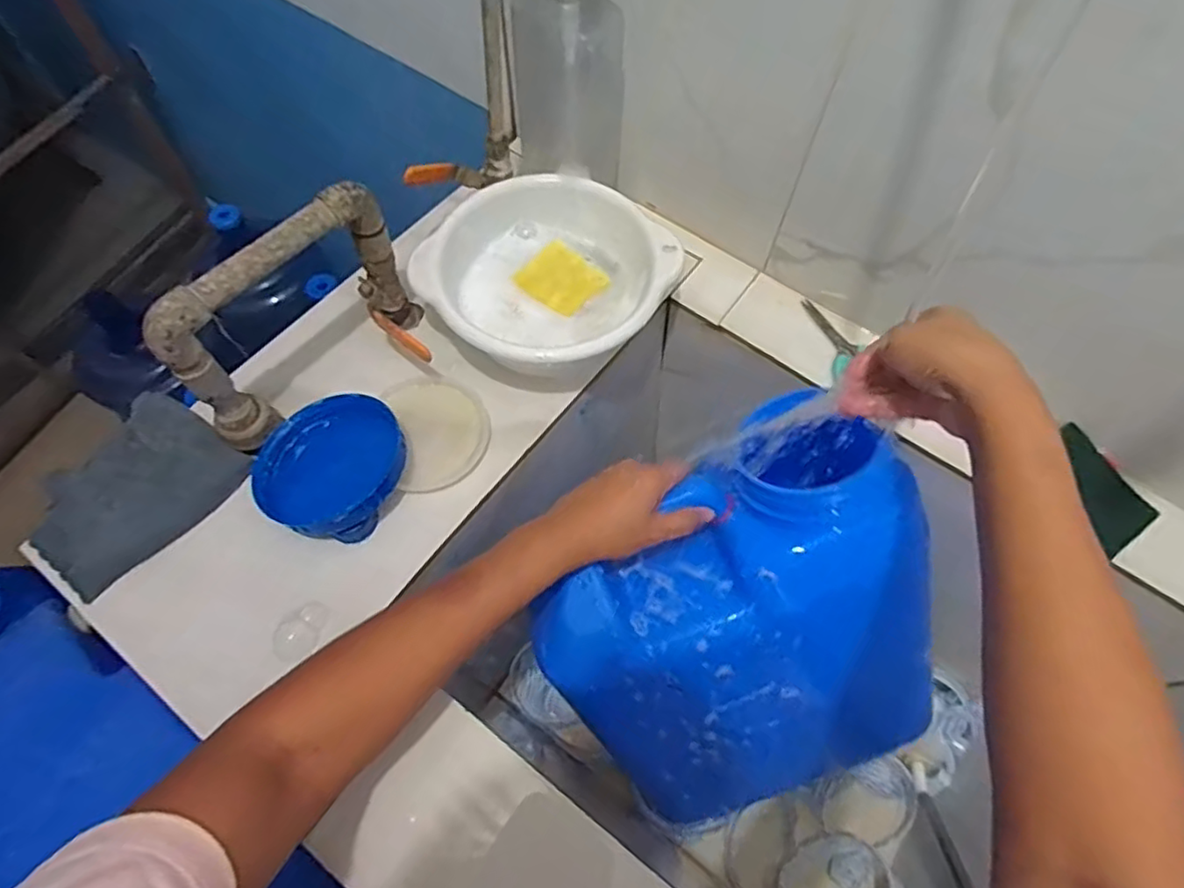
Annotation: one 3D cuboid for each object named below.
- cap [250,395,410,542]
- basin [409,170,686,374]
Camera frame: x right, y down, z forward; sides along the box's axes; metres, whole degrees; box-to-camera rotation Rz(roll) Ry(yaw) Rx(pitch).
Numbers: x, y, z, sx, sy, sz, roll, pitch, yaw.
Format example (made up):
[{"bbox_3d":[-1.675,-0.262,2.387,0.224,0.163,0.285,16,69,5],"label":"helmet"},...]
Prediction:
[{"bbox_3d":[-0.212,0.015,0.533,0.122,0.045,0.118,1,64,-1],"label":"cap"},{"bbox_3d":[-0.039,-0.143,0.592,0.200,0.088,0.192,1,64,-1],"label":"basin"}]

